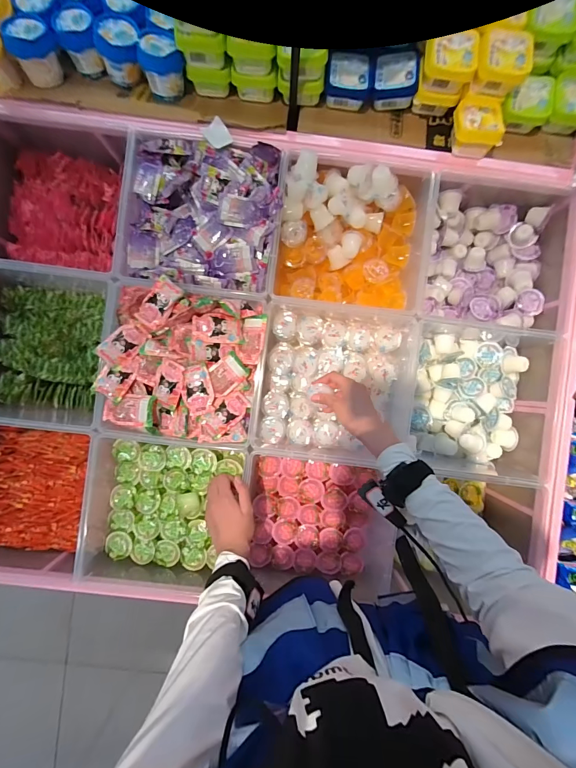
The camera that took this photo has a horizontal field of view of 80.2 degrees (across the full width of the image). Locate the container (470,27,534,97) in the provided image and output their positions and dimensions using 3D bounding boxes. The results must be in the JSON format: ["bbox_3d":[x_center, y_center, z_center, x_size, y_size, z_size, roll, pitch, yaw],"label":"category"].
[{"bbox_3d":[0.320,-0.490,0.520,0.078,0.047,0.074,0,90,-2],"label":"container"}]

